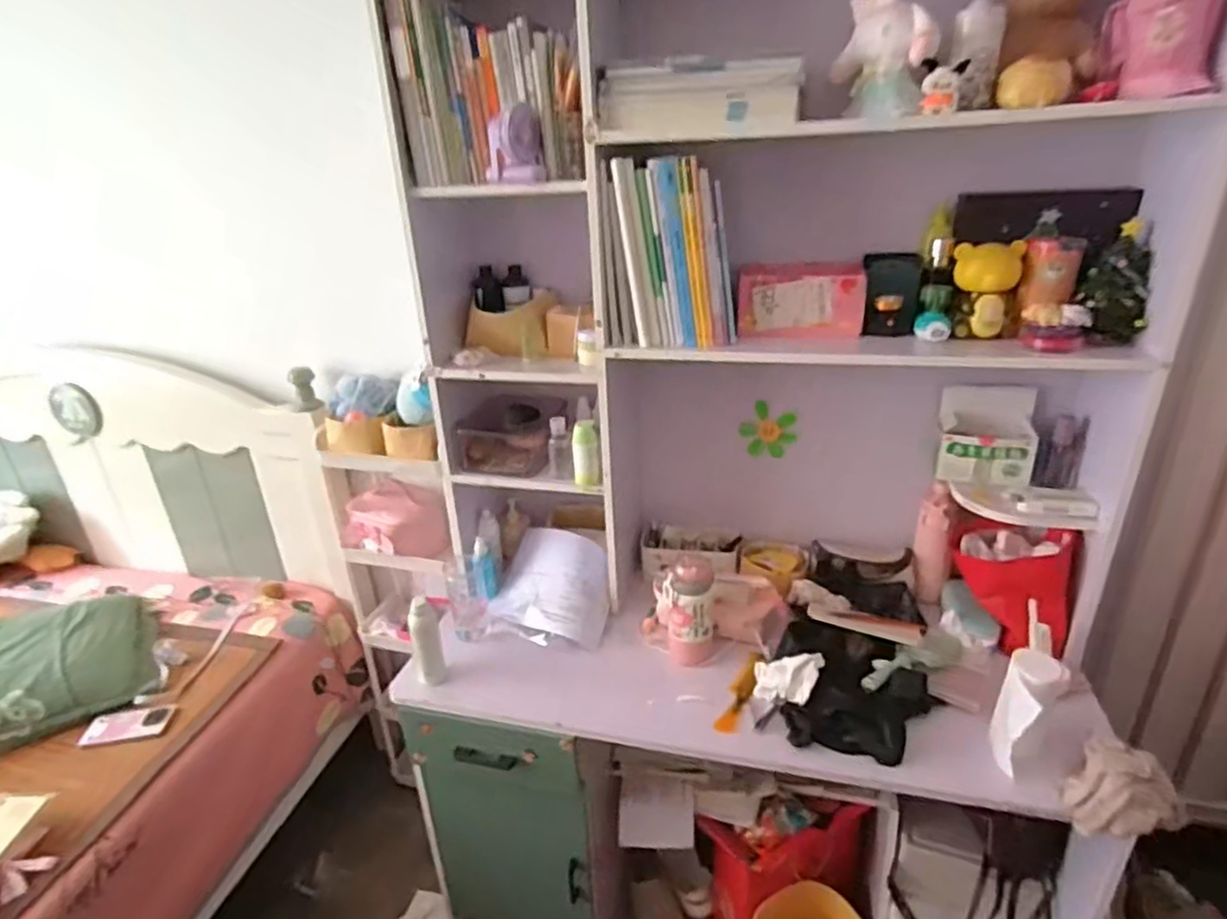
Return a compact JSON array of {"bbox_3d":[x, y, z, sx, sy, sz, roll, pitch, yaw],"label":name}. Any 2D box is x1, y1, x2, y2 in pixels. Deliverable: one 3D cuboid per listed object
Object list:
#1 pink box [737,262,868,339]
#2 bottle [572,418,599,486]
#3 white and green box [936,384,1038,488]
[{"bbox_3d":[0.322,-0.275,1.153,0.206,0.112,0.091,2,25,11],"label":"pink box"},{"bbox_3d":[-0.051,-0.011,1.247,0.048,0.120,0.041,-6,25,-5],"label":"bottle"},{"bbox_3d":[0.664,-0.042,1.181,0.149,0.166,0.073,5,26,17],"label":"white and green box"}]

